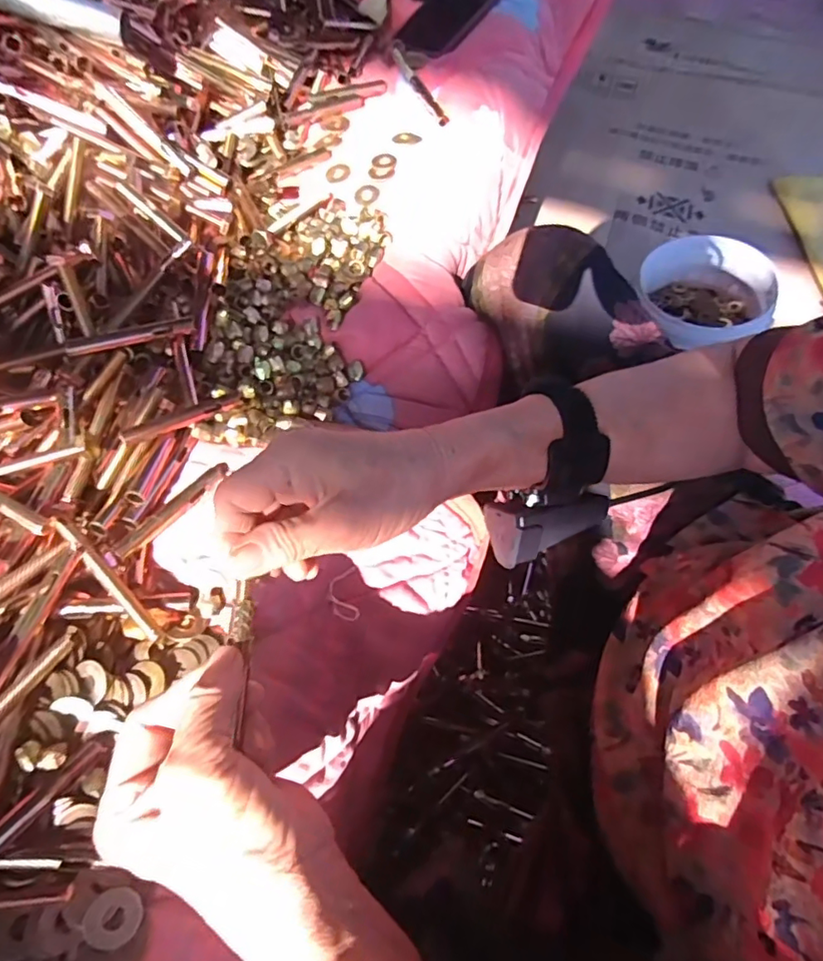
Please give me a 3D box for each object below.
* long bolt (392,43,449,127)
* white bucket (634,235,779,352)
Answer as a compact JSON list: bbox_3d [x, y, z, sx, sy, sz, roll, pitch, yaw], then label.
[{"bbox_3d":[0.005,-0.409,0.563,0.015,0.014,0.153,-16,65,-8],"label":"long bolt"},{"bbox_3d":[0.473,-0.281,0.892,0.204,0.104,0.210,17,65,7],"label":"white bucket"}]

